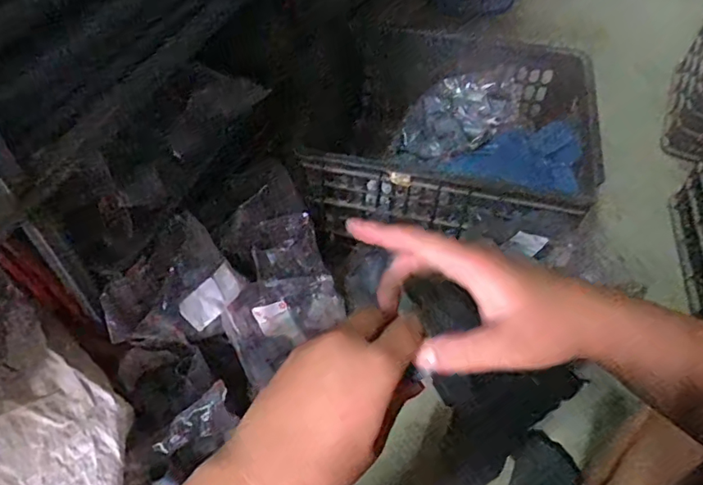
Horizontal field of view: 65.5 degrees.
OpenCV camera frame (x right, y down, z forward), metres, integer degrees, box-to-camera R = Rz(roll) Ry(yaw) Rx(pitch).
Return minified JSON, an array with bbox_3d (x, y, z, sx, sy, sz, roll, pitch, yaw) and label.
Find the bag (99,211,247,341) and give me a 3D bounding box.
[{"bbox_3d":[-0.236,0.062,0.715,0.167,0.025,0.133,-43,95,-19],"label":"bag"}]

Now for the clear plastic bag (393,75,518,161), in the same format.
[{"bbox_3d":[0.195,-0.233,1.025,0.224,0.060,0.140,-39,70,-8],"label":"clear plastic bag"}]

